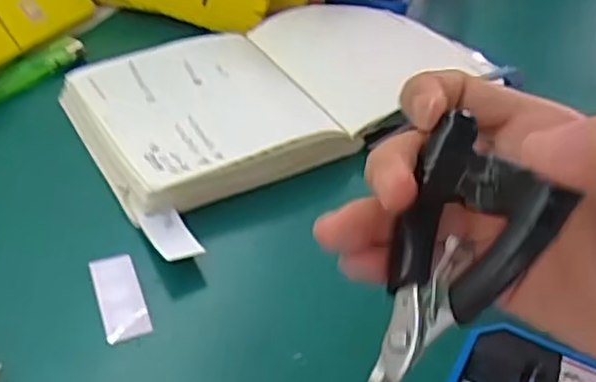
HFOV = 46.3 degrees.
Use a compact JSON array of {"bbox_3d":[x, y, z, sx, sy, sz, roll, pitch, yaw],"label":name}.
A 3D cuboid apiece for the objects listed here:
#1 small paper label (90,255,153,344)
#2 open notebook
[{"bbox_3d":[-0.077,0.046,0.303,0.018,0.006,0.047,-12,44,-19],"label":"small paper label"},{"bbox_3d":[0.002,-0.060,0.417,0.258,0.032,0.143,-23,49,-29],"label":"open notebook"}]

